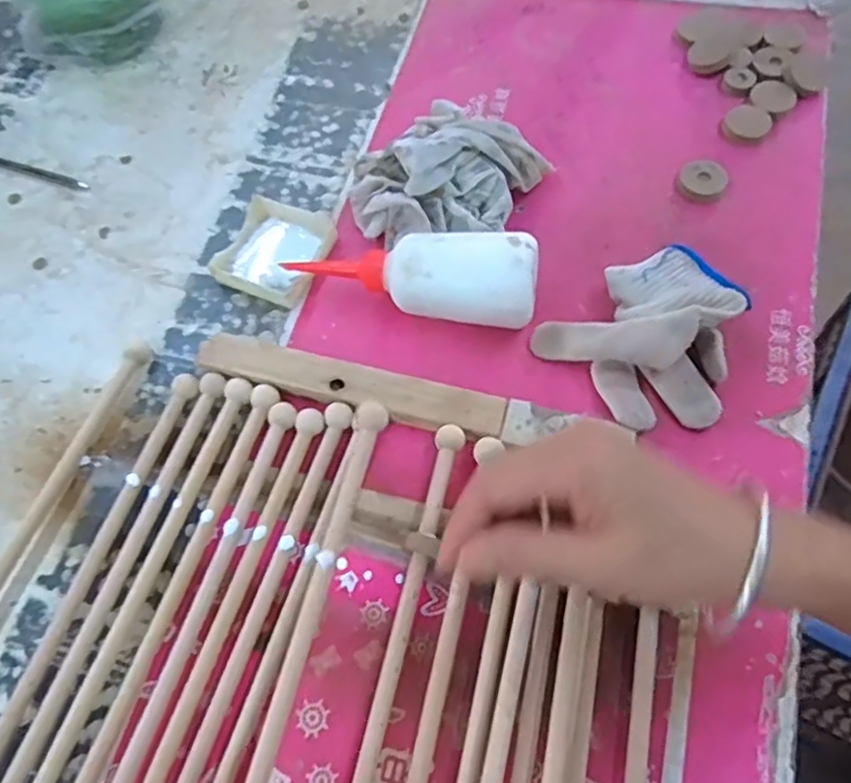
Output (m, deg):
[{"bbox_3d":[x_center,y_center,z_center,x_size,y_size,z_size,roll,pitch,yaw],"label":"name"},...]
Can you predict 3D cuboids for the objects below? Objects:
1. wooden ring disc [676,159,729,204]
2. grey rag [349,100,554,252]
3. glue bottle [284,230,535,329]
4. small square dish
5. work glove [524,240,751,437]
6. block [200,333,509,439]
[{"bbox_3d":[0.212,-0.162,0.538,0.036,0.011,0.037,-2,63,3],"label":"wooden ring disc"},{"bbox_3d":[0.015,-0.161,0.525,0.112,0.062,0.122,30,69,17],"label":"grey rag"},{"bbox_3d":[-0.012,-0.077,0.490,0.178,0.061,0.052,6,64,7],"label":"glue bottle"},{"bbox_3d":[-0.113,-0.108,0.535,0.072,0.015,0.081,21,66,14],"label":"small square dish"},{"bbox_3d":[0.151,-0.038,0.460,0.115,0.047,0.118,-38,67,-14],"label":"work glove"},{"bbox_3d":[-0.052,-0.003,0.471,0.209,0.019,0.031,13,65,11],"label":"block"}]

